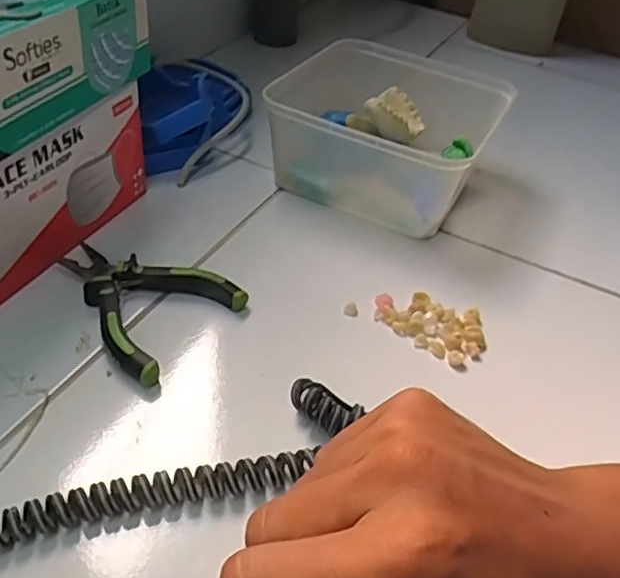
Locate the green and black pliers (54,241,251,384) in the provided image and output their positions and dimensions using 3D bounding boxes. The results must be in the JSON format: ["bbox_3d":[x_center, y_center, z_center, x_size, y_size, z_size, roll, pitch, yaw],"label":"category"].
[{"bbox_3d":[-0.105,0.004,0.366,0.104,0.018,0.083,27,44,21],"label":"green and black pliers"}]

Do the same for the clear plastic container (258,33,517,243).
[{"bbox_3d":[0.064,-0.127,0.497,0.147,0.068,0.160,23,43,17],"label":"clear plastic container"}]

